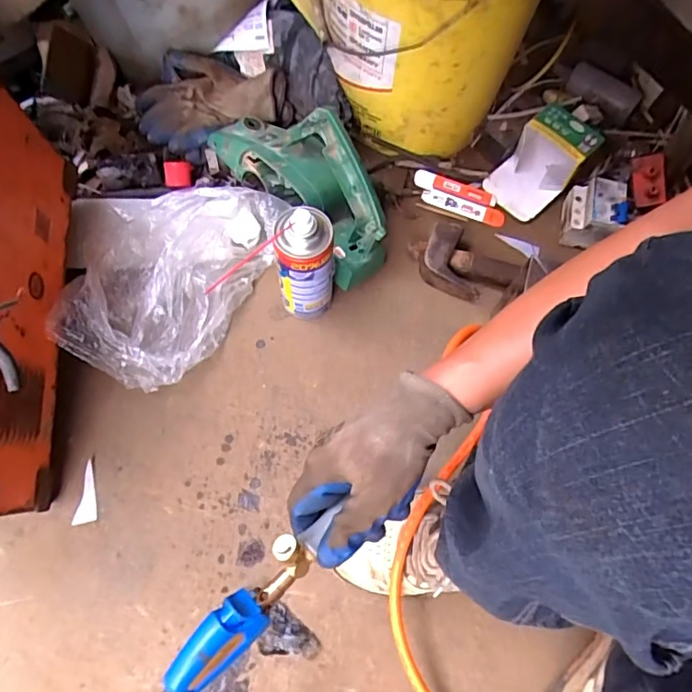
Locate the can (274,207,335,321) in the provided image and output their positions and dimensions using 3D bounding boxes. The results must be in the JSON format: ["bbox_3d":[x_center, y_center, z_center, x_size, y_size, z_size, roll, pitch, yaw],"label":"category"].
[{"bbox_3d":[-0.046,-0.093,0.608,0.064,0.179,0.059,1,69,-2],"label":"can"}]

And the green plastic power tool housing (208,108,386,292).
[{"bbox_3d":[-0.059,-0.214,0.666,0.089,0.162,0.271,-39,75,-15],"label":"green plastic power tool housing"}]

